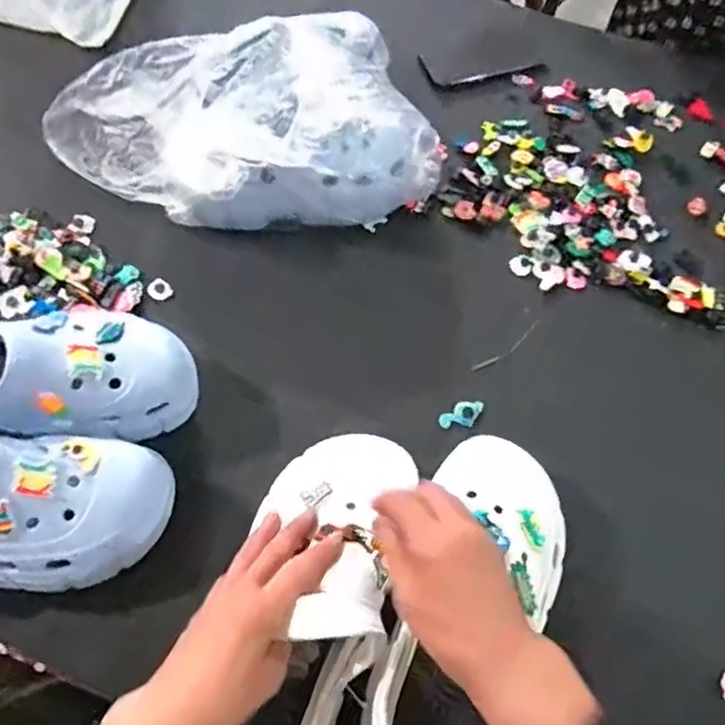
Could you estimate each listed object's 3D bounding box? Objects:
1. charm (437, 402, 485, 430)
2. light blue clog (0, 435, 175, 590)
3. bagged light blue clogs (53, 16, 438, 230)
[{"bbox_3d":[0.097,0.052,0.614,0.045,0.009,0.025,-22,66,3],"label":"charm"},{"bbox_3d":[-0.284,0.113,0.480,0.252,0.085,0.102,0,64,-4],"label":"light blue clog"},{"bbox_3d":[-0.142,-0.267,0.688,0.396,0.107,0.268,-13,65,-10],"label":"bagged light blue clogs"}]

